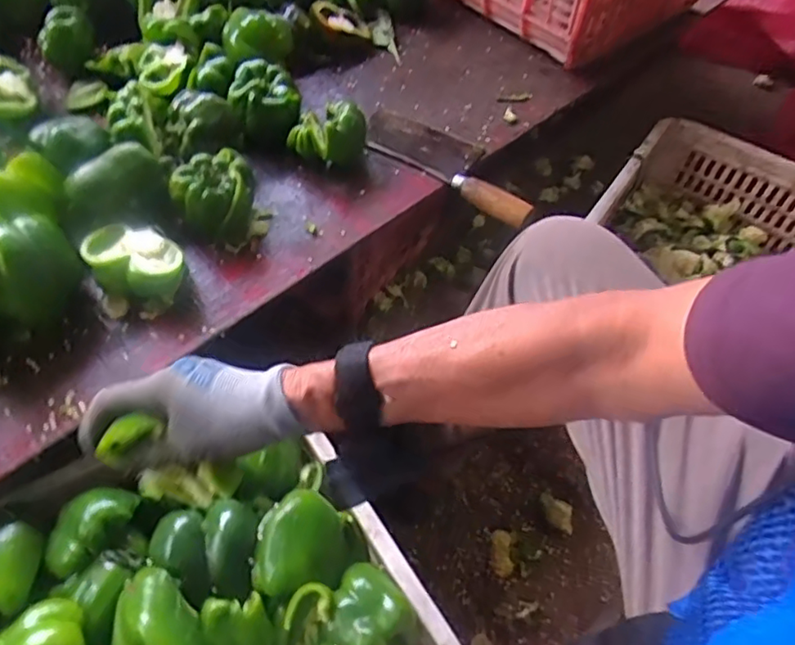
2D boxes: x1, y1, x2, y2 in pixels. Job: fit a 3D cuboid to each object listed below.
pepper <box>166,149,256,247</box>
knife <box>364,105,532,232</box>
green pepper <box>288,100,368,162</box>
[{"bbox_3d":[-0.192,-0.130,0.648,0.079,0.068,0.074,2,55,-3],"label":"pepper"},{"bbox_3d":[0.064,-0.204,0.744,0.253,0.022,0.091,34,60,18],"label":"knife"},{"bbox_3d":[-0.083,-0.224,0.720,0.091,0.061,0.058,12,55,4],"label":"green pepper"}]

